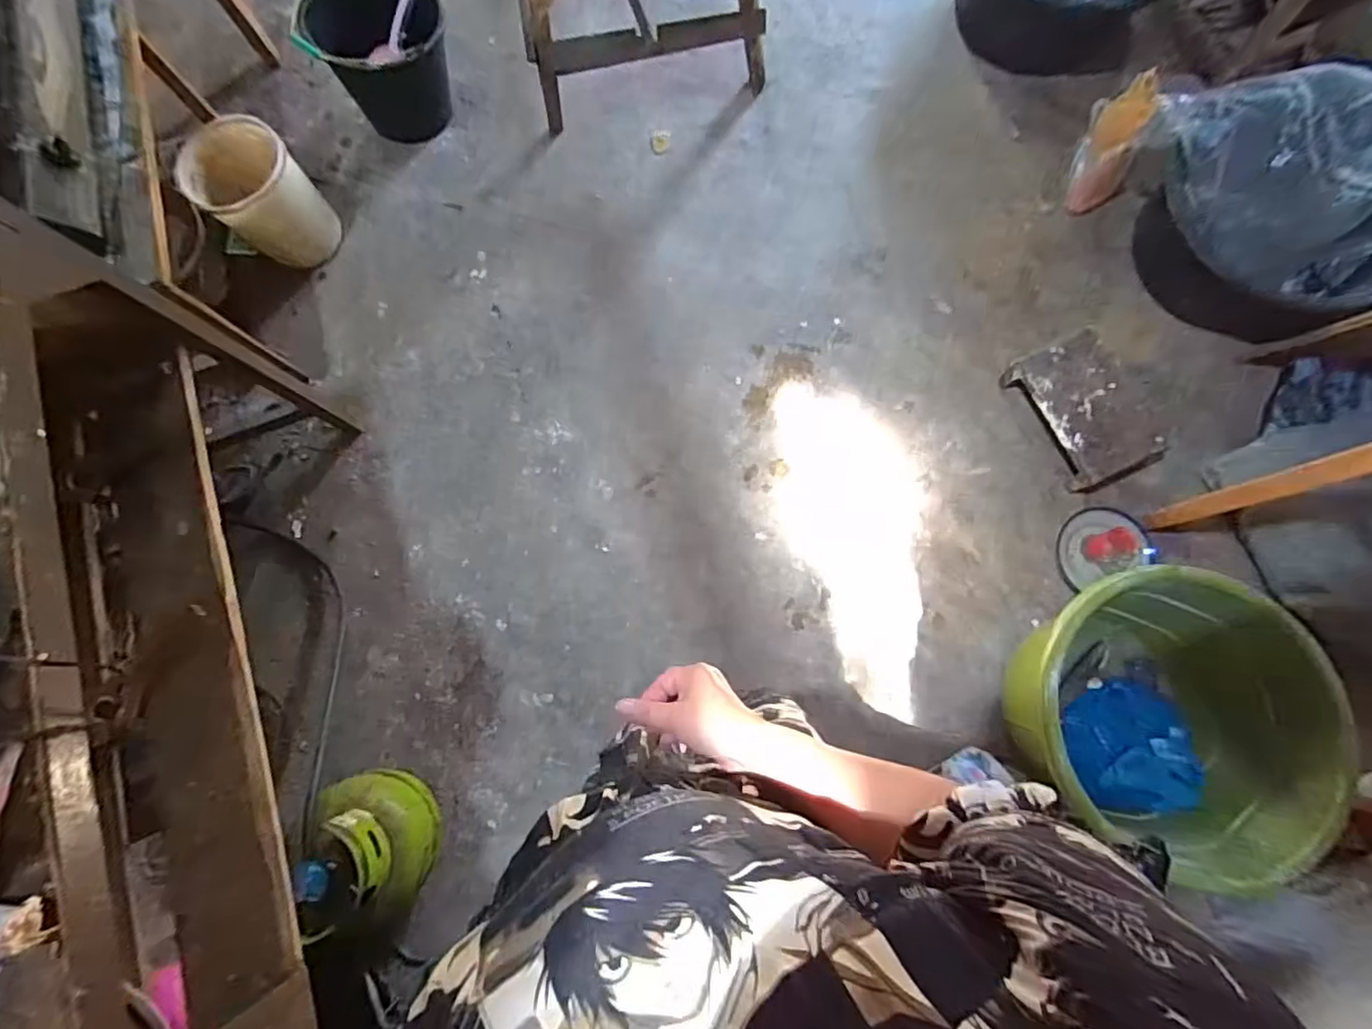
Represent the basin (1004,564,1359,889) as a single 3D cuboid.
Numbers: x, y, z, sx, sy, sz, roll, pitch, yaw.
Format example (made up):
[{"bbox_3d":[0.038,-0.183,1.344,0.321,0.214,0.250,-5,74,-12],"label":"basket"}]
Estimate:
[{"bbox_3d":[0.817,0.372,1.073,0.453,0.300,0.485,0,79,1],"label":"basin"}]

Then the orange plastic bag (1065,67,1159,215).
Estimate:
[{"bbox_3d":[0.979,-0.858,1.375,0.116,0.285,0.083,9,41,3],"label":"orange plastic bag"}]

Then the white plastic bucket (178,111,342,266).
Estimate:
[{"bbox_3d":[-0.984,-0.740,1.384,0.260,0.226,0.223,34,81,7],"label":"white plastic bucket"}]

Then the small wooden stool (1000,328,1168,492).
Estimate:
[{"bbox_3d":[0.891,-0.237,1.305,0.209,0.075,0.336,-30,77,-4],"label":"small wooden stool"}]

